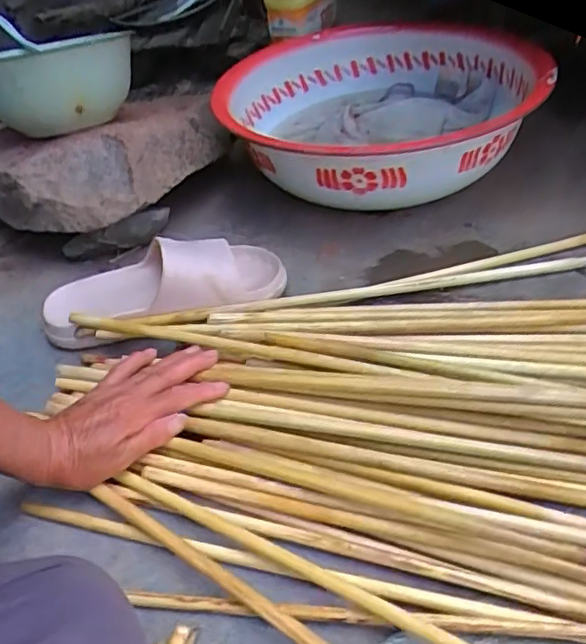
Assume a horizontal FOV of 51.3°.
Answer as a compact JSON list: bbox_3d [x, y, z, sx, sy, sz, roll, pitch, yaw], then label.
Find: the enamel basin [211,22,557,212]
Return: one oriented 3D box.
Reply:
[{"bbox_3d":[0.114,-0.253,0.764,0.359,0.127,0.371,-4,43,4],"label":"enamel basin"}]

